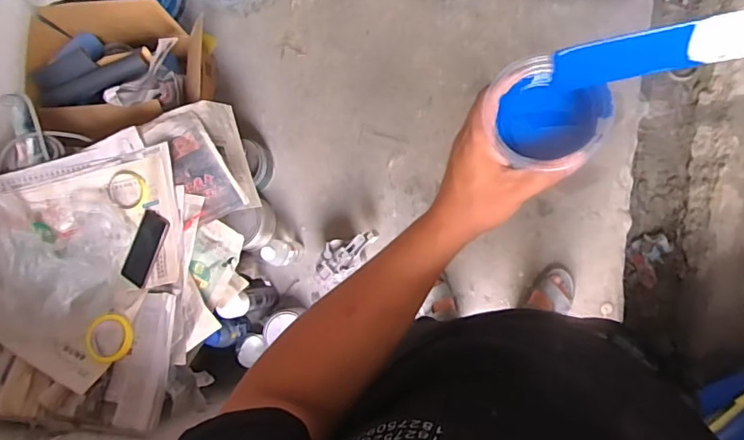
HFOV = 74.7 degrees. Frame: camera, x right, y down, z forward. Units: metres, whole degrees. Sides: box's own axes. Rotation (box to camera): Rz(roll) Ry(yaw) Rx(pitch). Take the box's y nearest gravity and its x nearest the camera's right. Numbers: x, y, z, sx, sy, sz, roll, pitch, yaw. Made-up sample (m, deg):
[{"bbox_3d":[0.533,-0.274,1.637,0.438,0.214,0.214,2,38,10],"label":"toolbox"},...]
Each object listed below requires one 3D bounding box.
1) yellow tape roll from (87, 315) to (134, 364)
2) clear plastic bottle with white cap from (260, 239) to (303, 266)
[{"bbox_3d":[-0.556,0.251,1.031,0.100,0.026,0.097,-1,86,10],"label":"yellow tape roll"},{"bbox_3d":[-0.237,0.086,1.278,0.063,0.219,0.068,3,87,10],"label":"clear plastic bottle with white cap"}]

